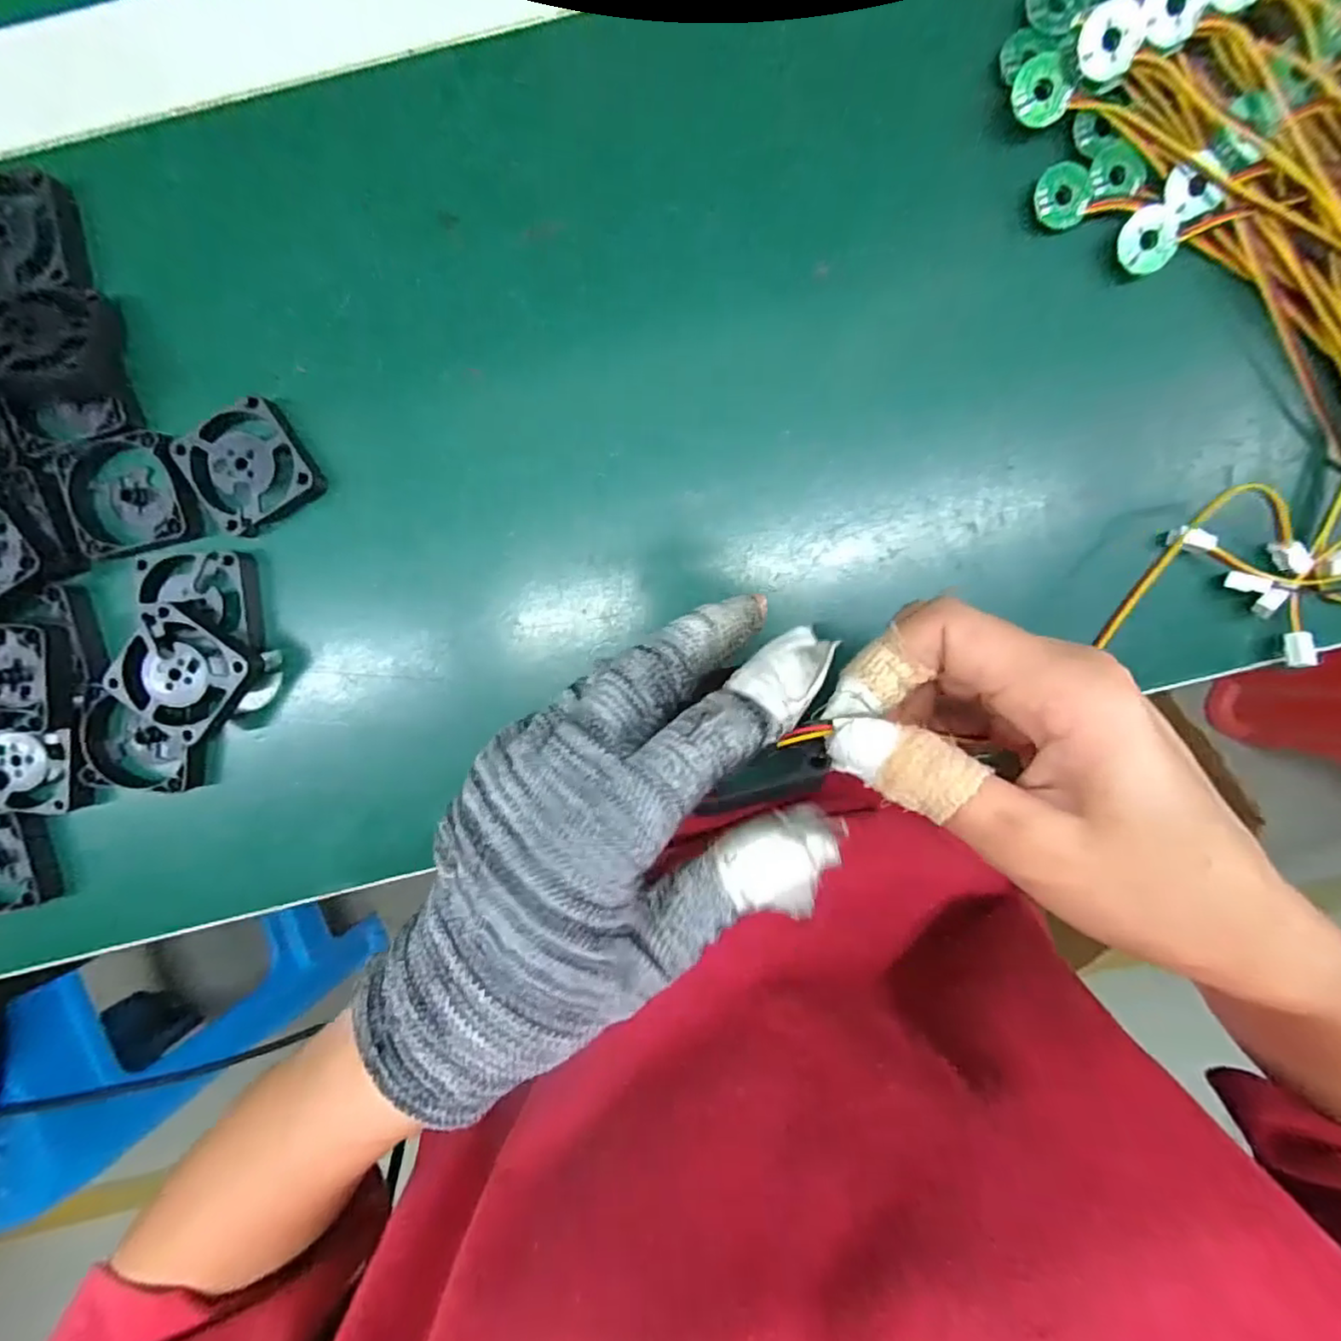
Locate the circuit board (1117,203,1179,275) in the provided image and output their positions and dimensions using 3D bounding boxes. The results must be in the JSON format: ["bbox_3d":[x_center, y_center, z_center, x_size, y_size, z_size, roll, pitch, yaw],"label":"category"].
[{"bbox_3d":[0.176,-0.159,0.234,0.020,0.004,0.021,-33,92,16],"label":"circuit board"}]

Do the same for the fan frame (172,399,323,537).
[{"bbox_3d":[-0.158,-0.076,0.238,0.041,0.009,0.042,-37,95,2],"label":"fan frame"}]

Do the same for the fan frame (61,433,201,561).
[{"bbox_3d":[-0.202,-0.066,0.239,0.045,0.010,0.042,-15,95,0],"label":"fan frame"}]

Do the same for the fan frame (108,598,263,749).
[{"bbox_3d":[-0.179,0.002,0.235,0.042,0.013,0.042,29,94,-4],"label":"fan frame"}]

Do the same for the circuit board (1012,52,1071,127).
[{"bbox_3d":[0.132,-0.206,0.226,0.018,0.004,0.021,-23,105,15],"label":"circuit board"}]

